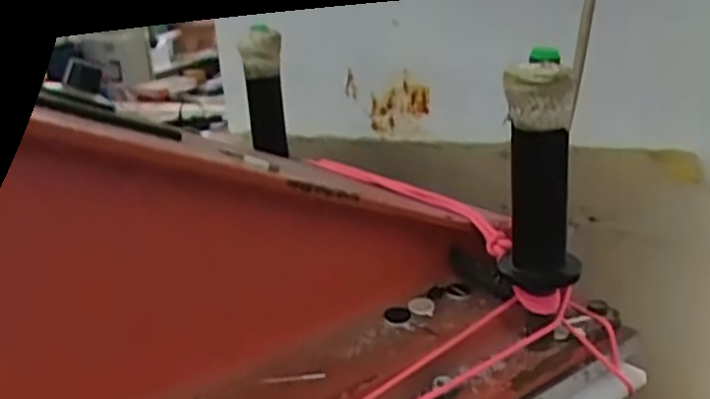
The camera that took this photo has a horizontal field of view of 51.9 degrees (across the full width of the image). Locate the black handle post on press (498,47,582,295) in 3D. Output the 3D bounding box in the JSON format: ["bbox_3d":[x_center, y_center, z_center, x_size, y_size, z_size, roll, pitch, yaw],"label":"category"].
[{"bbox_3d":[0.108,-0.014,0.425,0.045,0.138,0.038,4,22,20],"label":"black handle post on press"}]

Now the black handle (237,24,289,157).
[{"bbox_3d":[-0.080,-0.094,0.641,0.034,0.106,0.030,-3,21,2],"label":"black handle"}]

